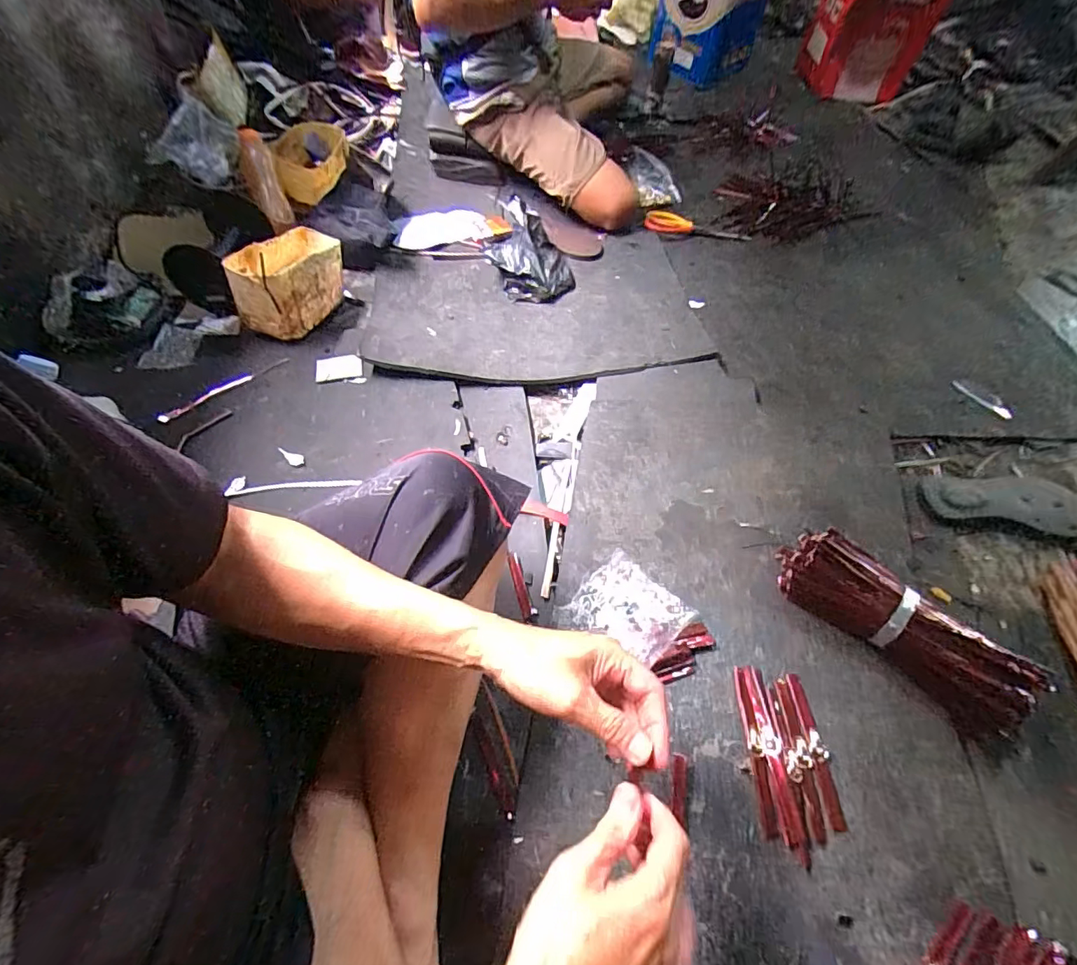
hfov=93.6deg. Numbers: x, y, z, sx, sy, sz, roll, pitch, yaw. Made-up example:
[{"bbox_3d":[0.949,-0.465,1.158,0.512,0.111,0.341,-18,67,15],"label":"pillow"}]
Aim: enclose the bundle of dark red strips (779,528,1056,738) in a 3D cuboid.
[{"bbox_3d":[0.389,0.155,0.555,0.078,0.059,0.257,-35,62,-25],"label":"bundle of dark red strips"}]

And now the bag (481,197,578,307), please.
[{"bbox_3d":[-0.021,-0.467,1.020,0.168,0.088,0.220,-8,54,-8],"label":"bag"}]

